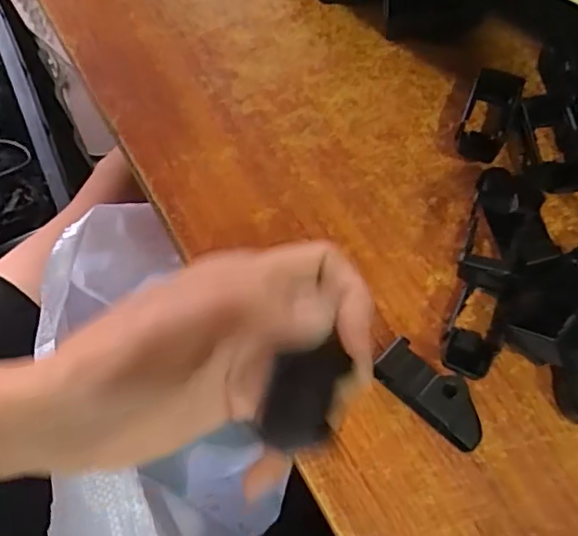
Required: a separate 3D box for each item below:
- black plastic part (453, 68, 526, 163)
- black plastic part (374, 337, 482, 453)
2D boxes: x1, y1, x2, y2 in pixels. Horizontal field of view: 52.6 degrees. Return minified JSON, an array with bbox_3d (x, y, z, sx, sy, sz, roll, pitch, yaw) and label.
[{"bbox_3d":[0.099,-0.075,0.290,0.024,0.012,0.046,20,72,9],"label":"black plastic part"},{"bbox_3d":[0.057,0.052,0.240,0.048,0.023,0.020,40,76,14],"label":"black plastic part"}]

